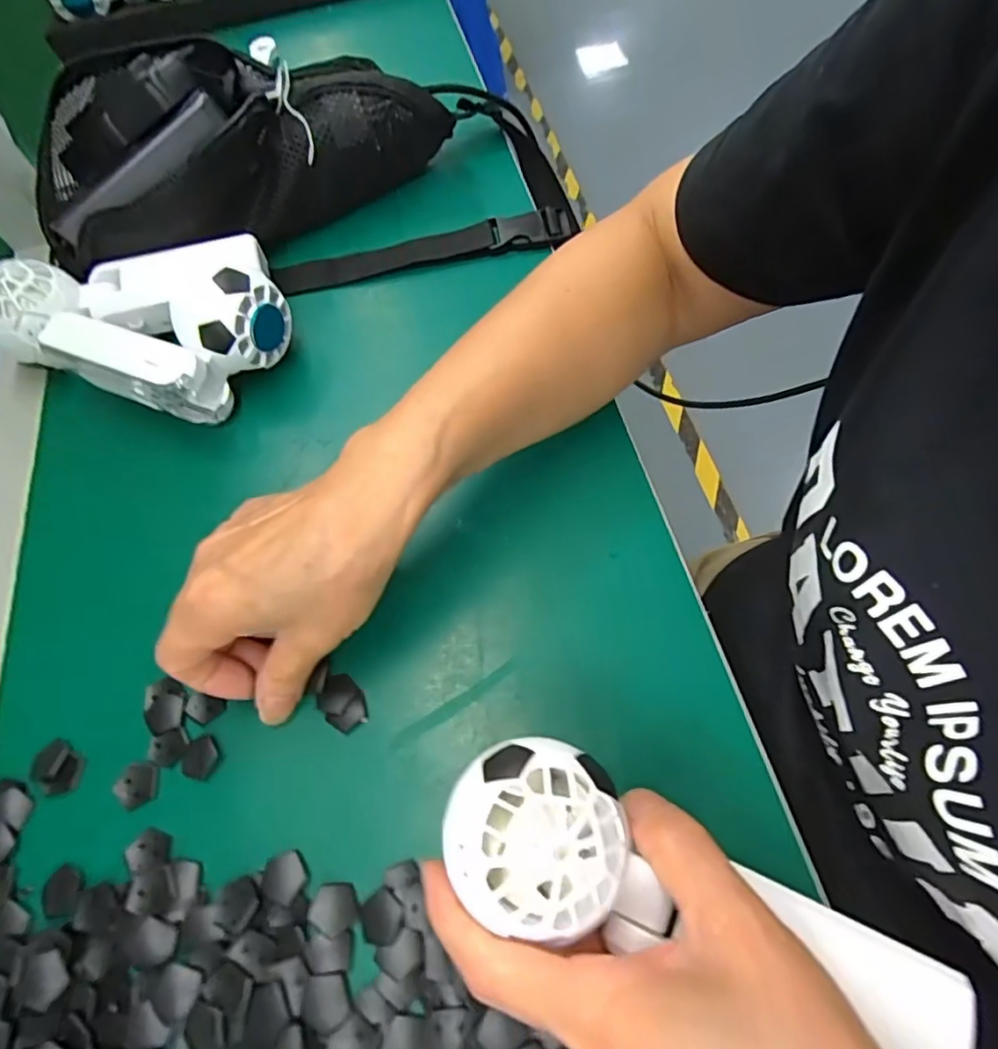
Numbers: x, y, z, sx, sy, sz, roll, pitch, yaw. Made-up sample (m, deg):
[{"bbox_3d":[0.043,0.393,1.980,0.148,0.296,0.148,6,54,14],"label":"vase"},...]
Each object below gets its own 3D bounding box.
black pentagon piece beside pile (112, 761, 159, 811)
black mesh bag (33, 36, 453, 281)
[{"bbox_3d":[-0.164,0.117,0.265,0.019,0.004,0.019,-11,63,1],"label":"black pentagon piece beside pile"},{"bbox_3d":[-0.177,-0.260,0.404,0.270,0.094,0.119,-26,64,-7],"label":"black mesh bag"}]

